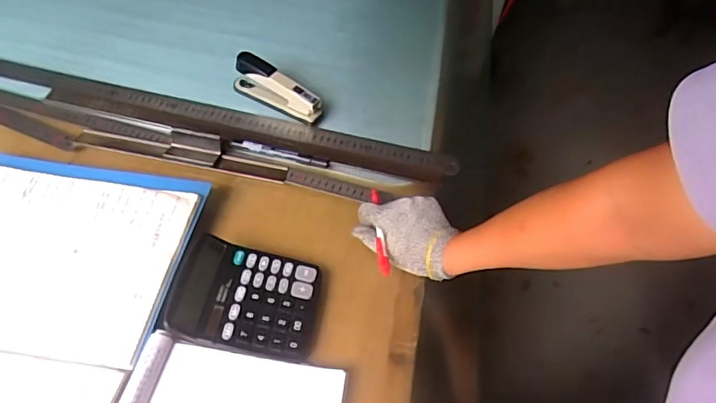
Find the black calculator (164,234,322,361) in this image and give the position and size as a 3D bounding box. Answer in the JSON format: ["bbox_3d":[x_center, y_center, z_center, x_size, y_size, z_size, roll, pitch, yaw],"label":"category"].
[{"bbox_3d":[-0.114,0.102,0.523,0.140,0.041,0.115,7,51,3],"label":"black calculator"}]

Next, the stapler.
[{"bbox_3d":[-0.120,-0.168,0.724,0.145,0.056,0.029,26,53,19],"label":"stapler"}]

